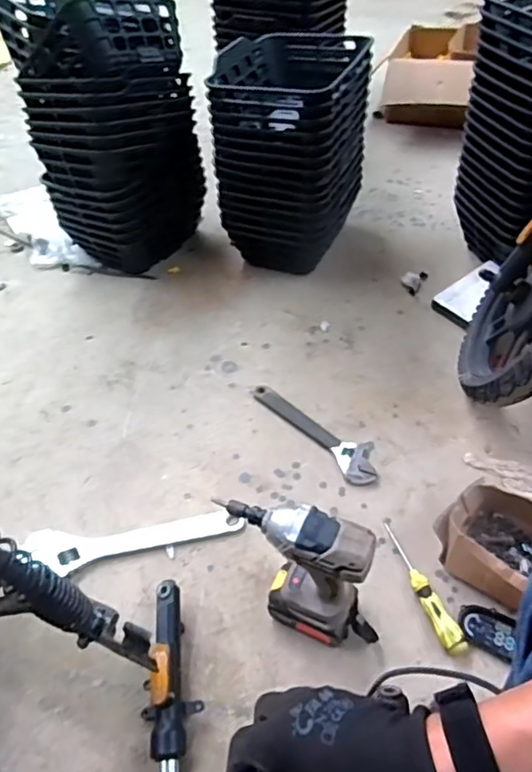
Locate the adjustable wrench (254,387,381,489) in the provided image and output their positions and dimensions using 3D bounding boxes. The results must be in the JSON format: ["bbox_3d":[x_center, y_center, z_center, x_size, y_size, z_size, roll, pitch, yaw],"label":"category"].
[{"bbox_3d":[0.094,0.073,1.043,0.081,0.016,0.293,-35,56,-23],"label":"adjustable wrench"}]

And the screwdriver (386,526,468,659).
[{"bbox_3d":[0.227,0.289,0.829,0.030,0.032,0.206,-17,50,-10],"label":"screwdriver"}]

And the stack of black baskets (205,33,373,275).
[{"bbox_3d":[0.061,-0.525,1.307,0.290,0.416,0.315,10,50,14],"label":"stack of black baskets"}]

